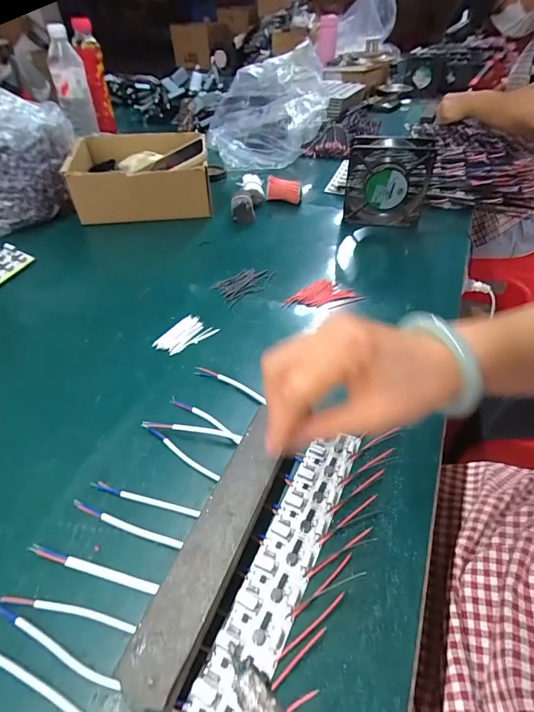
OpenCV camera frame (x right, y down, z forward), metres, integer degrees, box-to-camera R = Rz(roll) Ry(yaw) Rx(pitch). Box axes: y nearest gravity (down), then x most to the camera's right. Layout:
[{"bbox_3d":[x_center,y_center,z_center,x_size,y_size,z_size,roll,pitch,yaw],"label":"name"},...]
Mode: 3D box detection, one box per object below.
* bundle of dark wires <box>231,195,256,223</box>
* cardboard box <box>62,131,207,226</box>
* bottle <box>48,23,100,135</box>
[{"bbox_3d":[-0.041,-0.243,0.644,0.037,0.039,0.039,-7,43,-7],"label":"bundle of dark wires"},{"bbox_3d":[-0.211,-0.307,0.674,0.213,0.096,0.183,-8,43,-8],"label":"cardboard box"},{"bbox_3d":[-0.391,-0.541,0.781,0.066,0.180,0.071,-18,68,-17],"label":"bottle"}]

